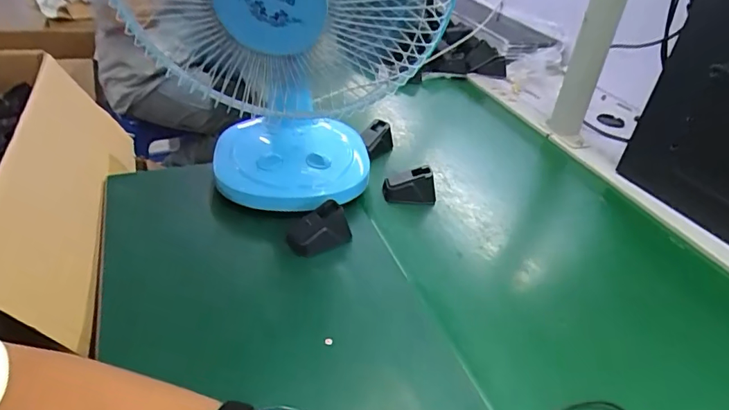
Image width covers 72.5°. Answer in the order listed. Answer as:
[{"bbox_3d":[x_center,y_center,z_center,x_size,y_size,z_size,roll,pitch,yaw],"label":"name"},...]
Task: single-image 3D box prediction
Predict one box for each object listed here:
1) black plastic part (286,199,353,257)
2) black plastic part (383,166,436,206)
[{"bbox_3d":[-0.053,0.030,0.567,0.064,0.041,0.055,-25,46,-38],"label":"black plastic part"},{"bbox_3d":[0.061,-0.027,0.668,0.068,0.048,0.023,4,35,-5],"label":"black plastic part"}]

